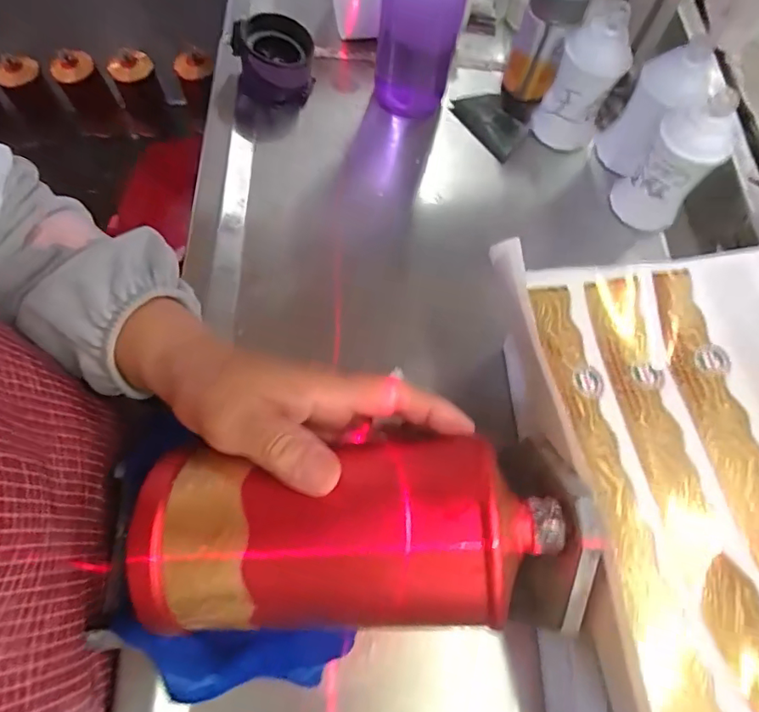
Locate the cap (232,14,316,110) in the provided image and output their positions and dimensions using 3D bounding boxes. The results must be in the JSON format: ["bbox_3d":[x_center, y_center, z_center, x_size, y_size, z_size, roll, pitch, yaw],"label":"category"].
[{"bbox_3d":[-0.099,-0.274,0.483,0.073,0.053,0.063,-2,67,-1],"label":"cap"}]

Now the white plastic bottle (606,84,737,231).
[{"bbox_3d":[0.246,-0.165,0.433,0.053,0.112,0.055,14,68,5],"label":"white plastic bottle"}]

